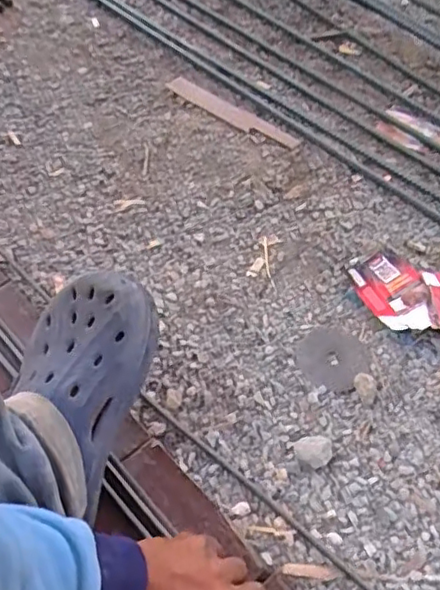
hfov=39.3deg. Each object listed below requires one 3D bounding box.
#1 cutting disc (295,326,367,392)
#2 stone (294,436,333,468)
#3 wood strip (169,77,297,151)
[{"bbox_3d":[0.116,0.063,0.639,0.068,0.004,0.078,32,60,20],"label":"cutting disc"},{"bbox_3d":[0.086,0.146,0.574,0.034,0.012,0.030,8,55,5],"label":"stone"},{"bbox_3d":[0.015,-0.259,0.877,0.219,0.006,0.033,36,61,22],"label":"wood strip"}]

